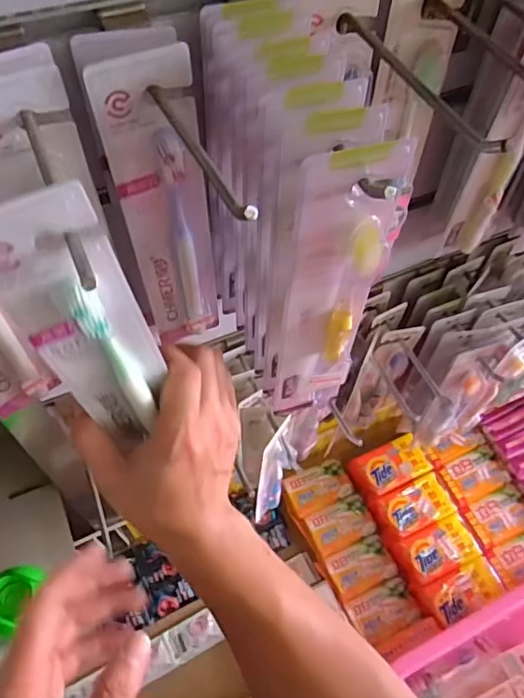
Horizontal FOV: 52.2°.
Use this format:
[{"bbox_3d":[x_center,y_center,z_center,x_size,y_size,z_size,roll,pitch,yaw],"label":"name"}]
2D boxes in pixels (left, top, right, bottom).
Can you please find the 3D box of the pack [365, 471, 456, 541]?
[{"bbox_3d":[0.236,0.243,0.831,0.121,0.034,0.071,-19,59,-13],"label":"pack"}]

